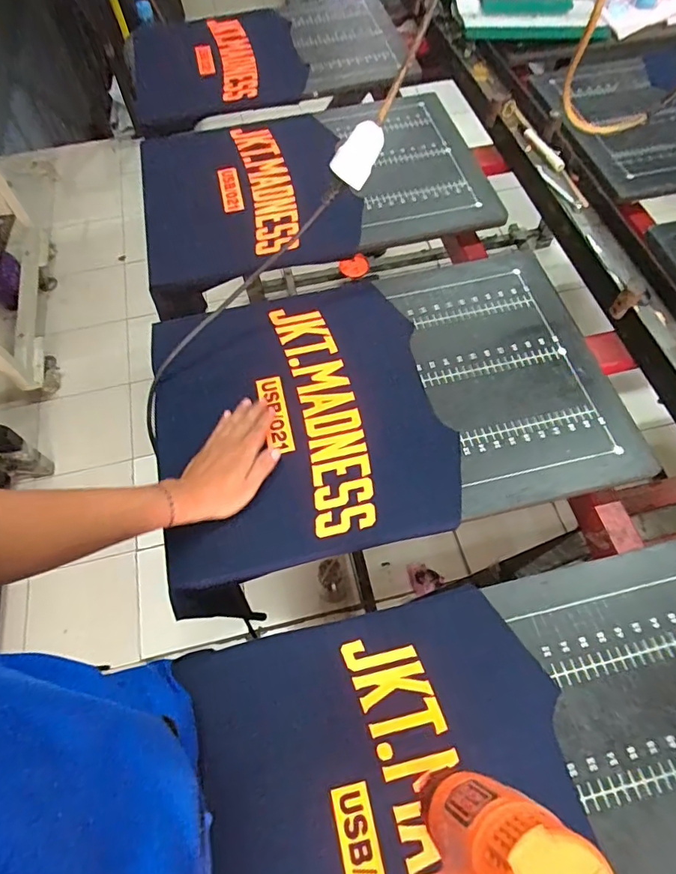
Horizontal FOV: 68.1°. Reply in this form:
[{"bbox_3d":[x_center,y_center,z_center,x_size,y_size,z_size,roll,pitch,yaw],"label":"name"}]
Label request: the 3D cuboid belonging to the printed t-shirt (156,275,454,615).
[{"bbox_3d":[-0.062,-0.023,0.679,0.377,0.081,0.414,-19,61,-7],"label":"printed t-shirt"}]

